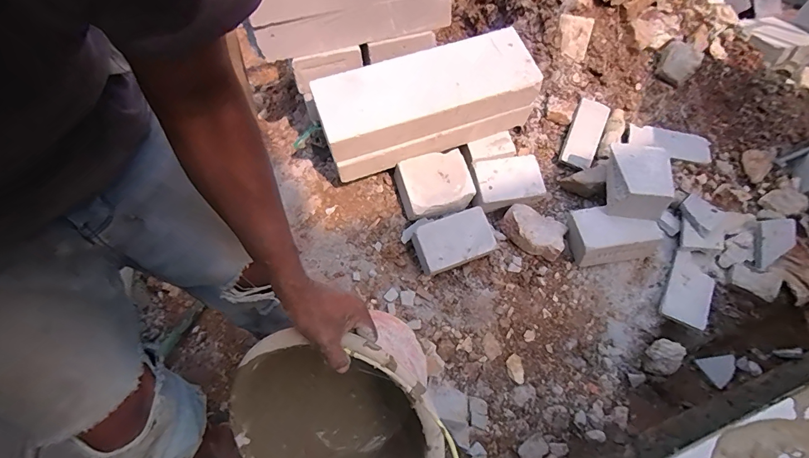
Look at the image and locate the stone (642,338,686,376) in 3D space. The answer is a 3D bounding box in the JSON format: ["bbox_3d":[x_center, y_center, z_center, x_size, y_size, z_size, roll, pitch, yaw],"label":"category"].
[{"bbox_3d":[0.664,0.325,1.013,0.102,0.089,0.068,8,50,12],"label":"stone"}]

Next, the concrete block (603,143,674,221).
[{"bbox_3d":[0.629,-0.135,1.073,0.146,0.112,0.186,13,56,8],"label":"concrete block"}]

